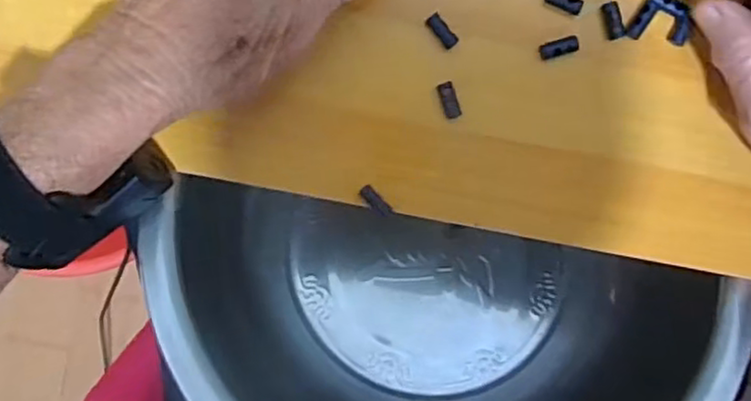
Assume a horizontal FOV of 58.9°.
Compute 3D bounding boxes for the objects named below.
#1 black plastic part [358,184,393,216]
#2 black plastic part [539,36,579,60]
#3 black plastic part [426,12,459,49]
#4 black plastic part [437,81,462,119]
[{"bbox_3d":[0.000,0.001,0.336,0.007,0.004,0.019,-42,96,5],"label":"black plastic part"},{"bbox_3d":[0.092,-0.076,0.331,0.019,0.005,0.008,-17,98,1],"label":"black plastic part"},{"bbox_3d":[0.033,-0.084,0.328,0.008,0.004,0.018,-41,97,4],"label":"black plastic part"},{"bbox_3d":[0.037,-0.050,0.333,0.008,0.004,0.018,-19,98,2],"label":"black plastic part"}]

